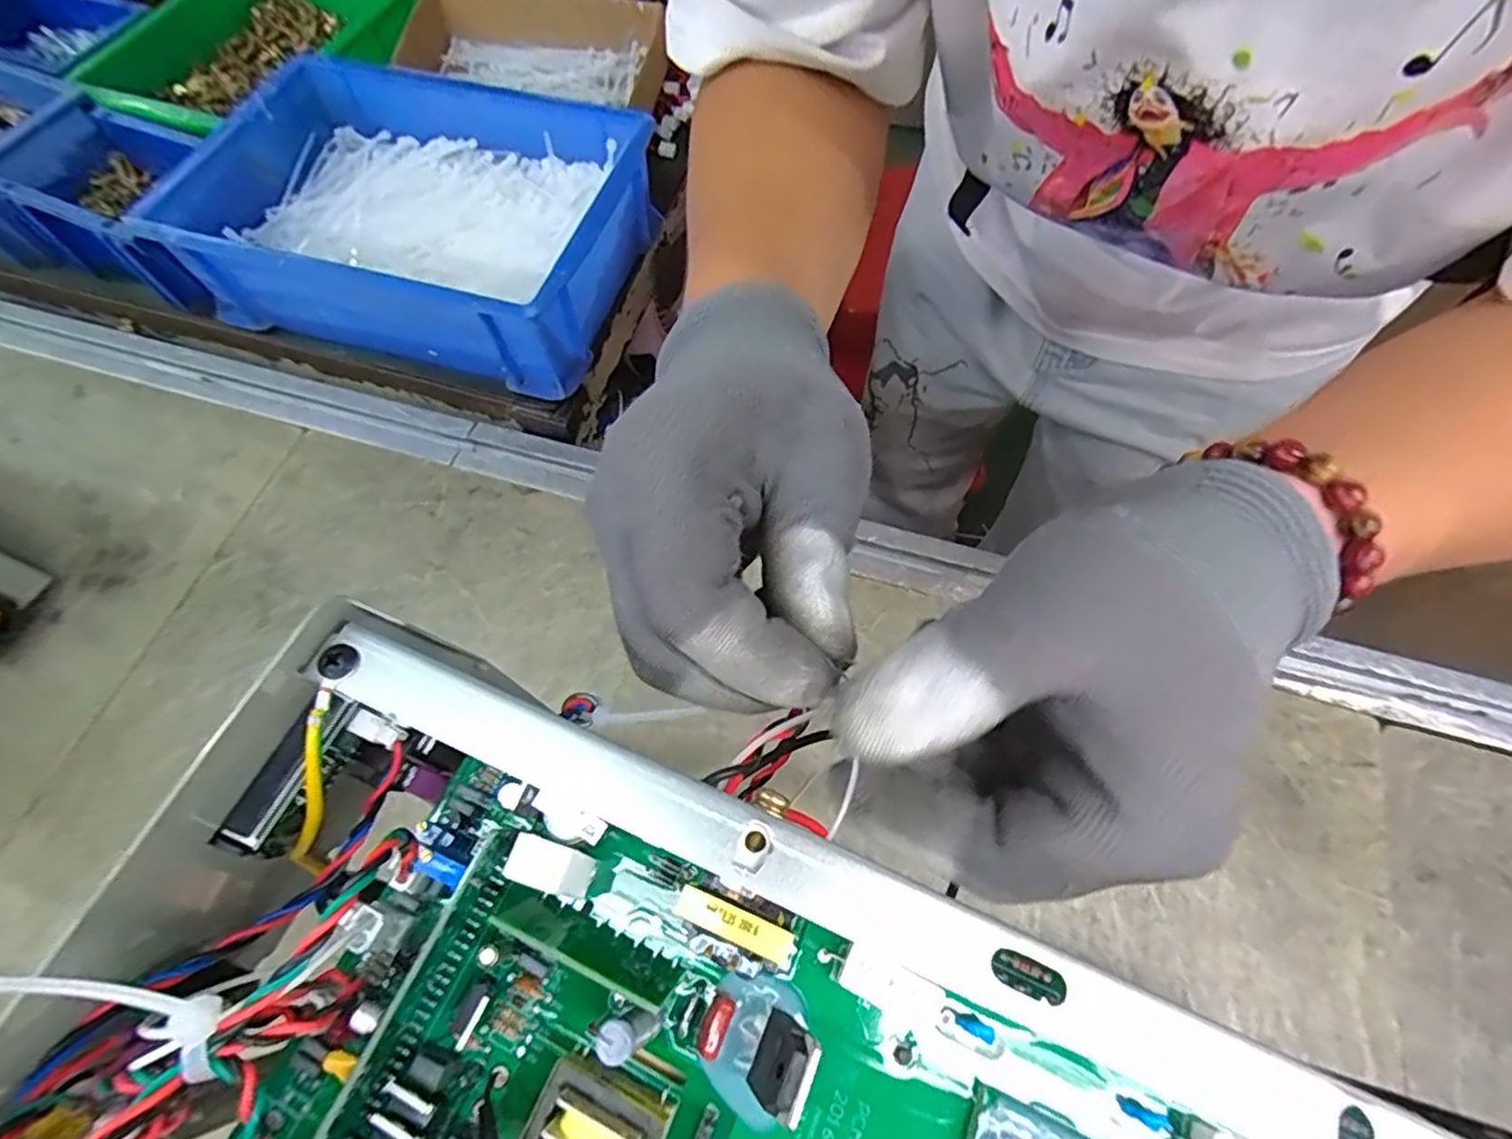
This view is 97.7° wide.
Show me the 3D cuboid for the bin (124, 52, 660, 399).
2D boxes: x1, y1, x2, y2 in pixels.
[{"bbox_3d":[-0.243,-0.256,0.497,0.290,0.101,0.212,15,66,8],"label":"bin"}]

